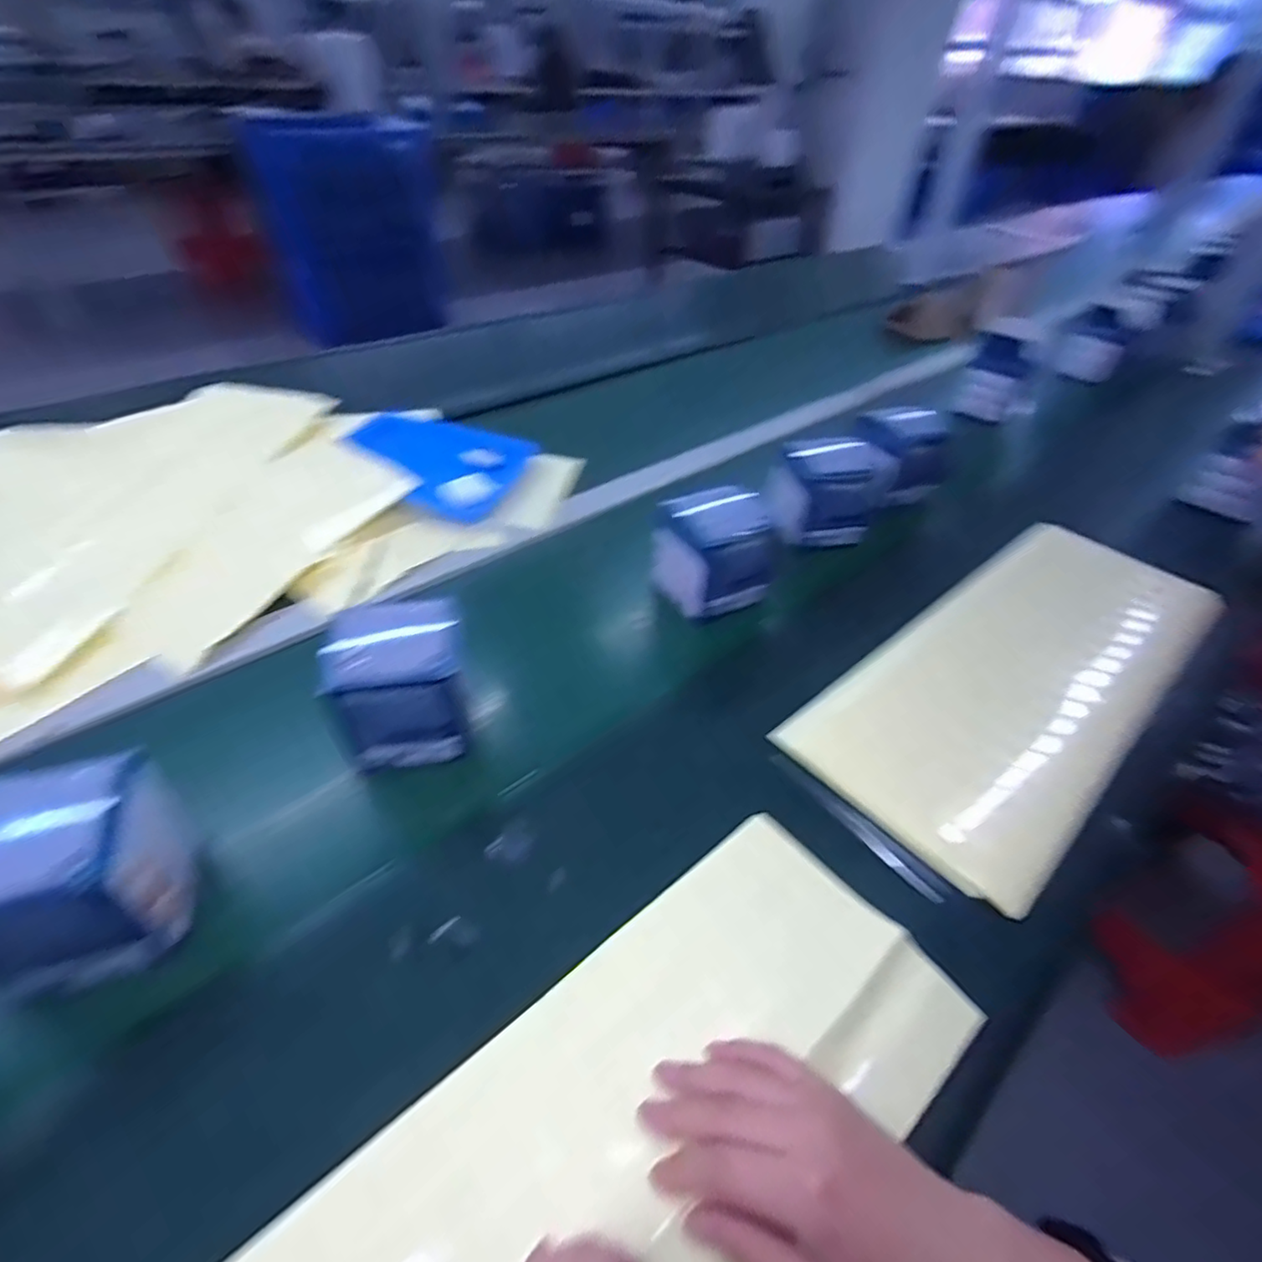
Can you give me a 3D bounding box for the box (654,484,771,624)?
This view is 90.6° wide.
[{"bbox_3d":[0.080,-0.076,0.597,0.097,0.097,0.079,-27,48,-28],"label":"box"}]

